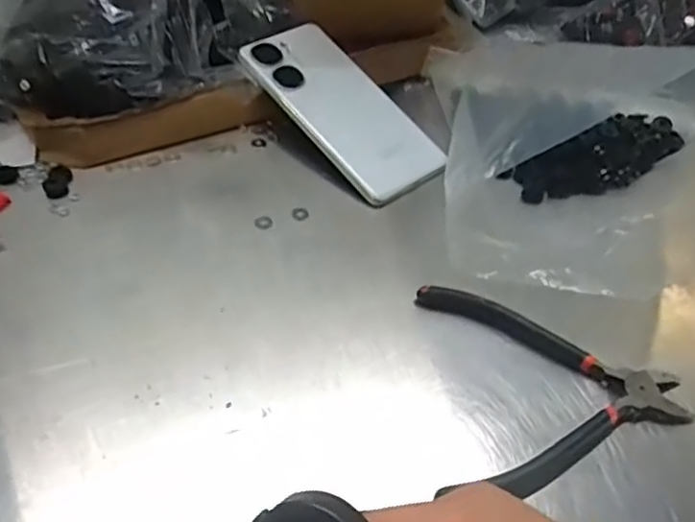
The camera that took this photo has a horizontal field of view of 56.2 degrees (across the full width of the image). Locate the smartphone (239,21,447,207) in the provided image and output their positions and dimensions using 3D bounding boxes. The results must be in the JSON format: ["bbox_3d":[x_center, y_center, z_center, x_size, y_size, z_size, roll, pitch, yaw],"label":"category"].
[{"bbox_3d":[-0.002,-0.113,0.471,0.075,0.013,0.163,-30,71,-28],"label":"smartphone"}]

